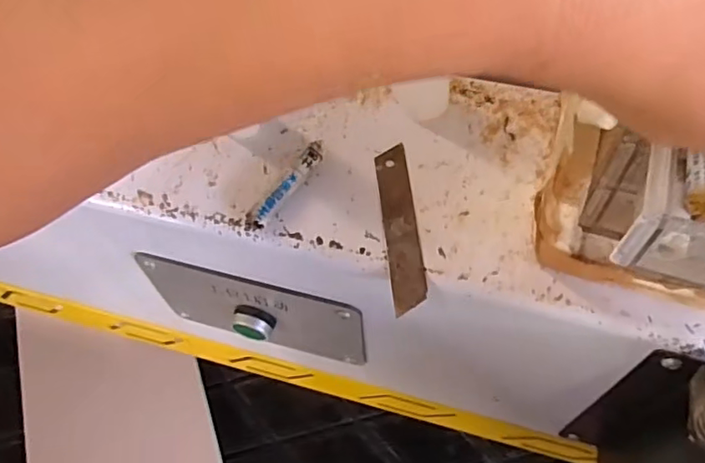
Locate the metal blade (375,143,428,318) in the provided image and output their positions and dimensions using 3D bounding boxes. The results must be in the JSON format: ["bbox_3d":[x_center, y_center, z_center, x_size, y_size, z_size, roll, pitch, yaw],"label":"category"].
[{"bbox_3d":[0.025,-0.005,0.298,0.018,0.004,0.098,-6,59,0],"label":"metal blade"}]

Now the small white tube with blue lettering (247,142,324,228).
[{"bbox_3d":[-0.035,-0.025,0.304,0.008,0.008,0.059,32,65,20],"label":"small white tube with blue lettering"}]

